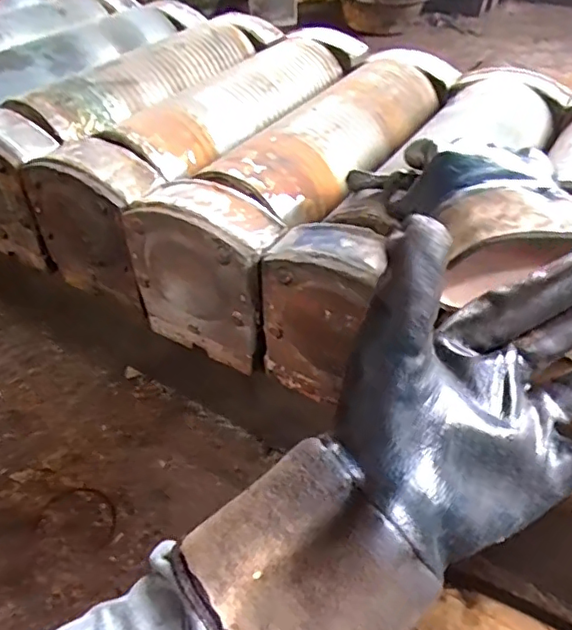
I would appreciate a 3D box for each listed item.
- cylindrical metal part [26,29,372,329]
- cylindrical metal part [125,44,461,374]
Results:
[{"bbox_3d":[-0.084,-0.255,0.841,0.172,0.149,0.570,23,48,22],"label":"cylindrical metal part"},{"bbox_3d":[0.049,-0.189,0.780,0.165,0.161,0.565,23,47,22],"label":"cylindrical metal part"}]

